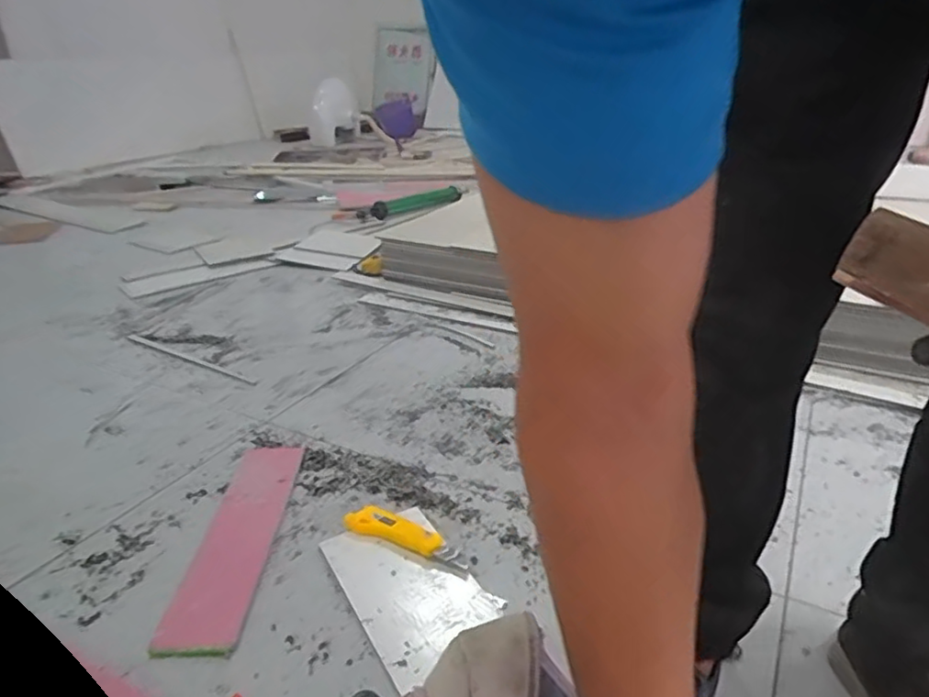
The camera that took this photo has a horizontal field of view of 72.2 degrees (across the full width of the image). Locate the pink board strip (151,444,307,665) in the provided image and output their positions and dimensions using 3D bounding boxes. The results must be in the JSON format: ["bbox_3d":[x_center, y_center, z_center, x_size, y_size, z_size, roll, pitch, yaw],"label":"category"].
[{"bbox_3d":[-0.280,0.232,0.787,0.081,0.015,0.353,13,30,-7],"label":"pink board strip"}]

